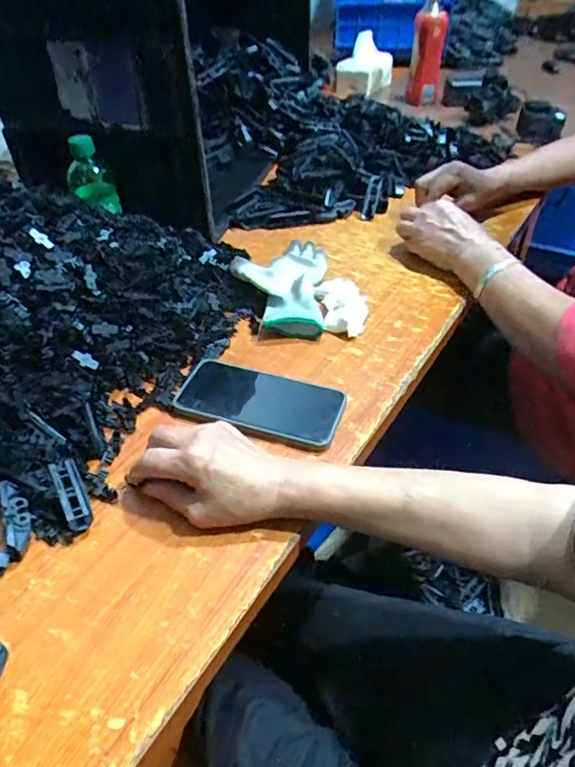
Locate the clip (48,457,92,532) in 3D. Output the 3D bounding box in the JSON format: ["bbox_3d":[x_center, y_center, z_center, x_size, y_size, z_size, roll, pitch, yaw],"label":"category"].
[{"bbox_3d":[-0.190,0.098,0.464,0.020,0.016,0.074,-22,48,-19],"label":"clip"}]

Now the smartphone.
[{"bbox_3d":[-0.026,0.016,0.527,0.161,0.015,0.078,16,47,18],"label":"smartphone"}]

